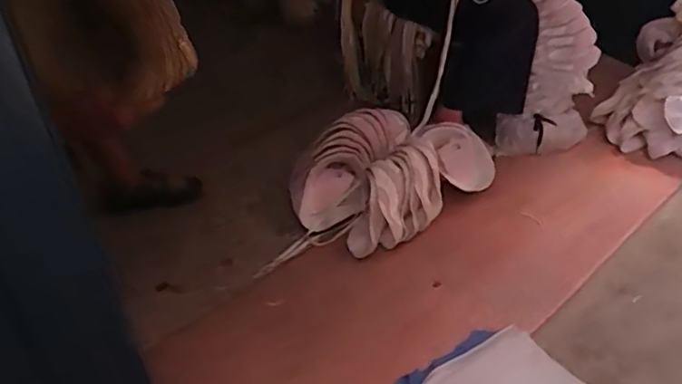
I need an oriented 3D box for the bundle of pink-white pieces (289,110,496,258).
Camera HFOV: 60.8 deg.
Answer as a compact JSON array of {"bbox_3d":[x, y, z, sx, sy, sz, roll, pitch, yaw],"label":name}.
[{"bbox_3d":[0.110,-0.060,1.453,0.463,0.128,0.352,-27,41,-30],"label":"bundle of pink-white pieces"}]

